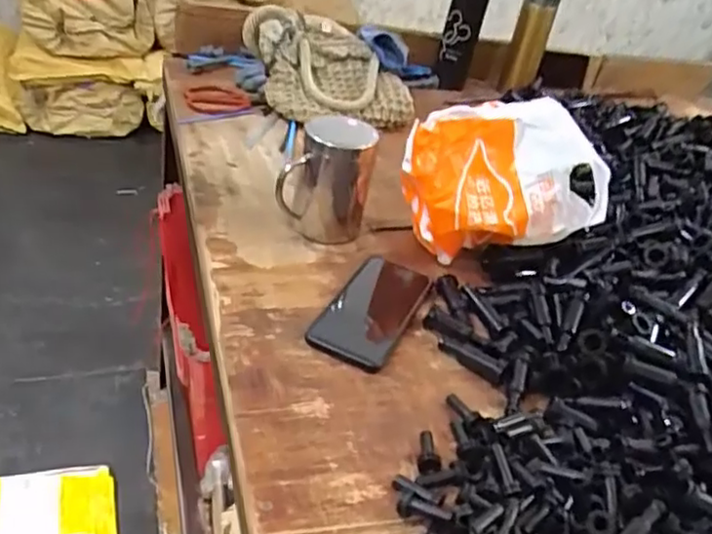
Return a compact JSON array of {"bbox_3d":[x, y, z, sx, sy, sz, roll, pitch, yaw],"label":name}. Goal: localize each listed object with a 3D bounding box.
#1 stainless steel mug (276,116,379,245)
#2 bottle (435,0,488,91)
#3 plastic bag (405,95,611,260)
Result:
[{"bbox_3d":[-0.029,-0.096,0.714,0.087,0.128,0.079,15,34,3],"label":"stainless steel mug"},{"bbox_3d":[0.193,-0.440,1.170,0.062,0.212,0.057,18,35,7],"label":"bottle"},{"bbox_3d":[0.146,-0.088,0.704,0.204,0.142,0.109,3,36,-14],"label":"plastic bag"}]

